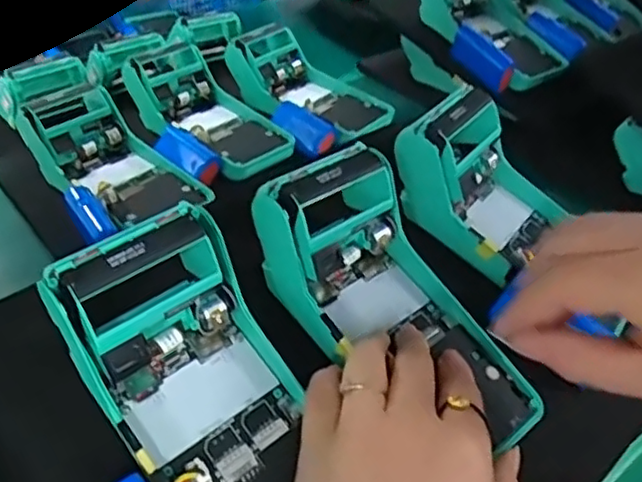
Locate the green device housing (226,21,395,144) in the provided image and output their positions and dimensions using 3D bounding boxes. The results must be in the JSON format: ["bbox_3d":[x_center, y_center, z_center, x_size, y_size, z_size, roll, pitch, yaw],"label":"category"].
[{"bbox_3d":[-0.012,-0.156,0.627,0.168,0.066,0.088,31,46,31],"label":"green device housing"}]

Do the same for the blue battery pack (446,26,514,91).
[{"bbox_3d":[0.151,-0.173,0.596,0.020,0.036,0.073,-22,58,-29],"label":"blue battery pack"}]

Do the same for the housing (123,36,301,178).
[{"bbox_3d":[-0.101,-0.117,0.583,0.164,0.052,0.077,41,50,21],"label":"housing"}]

